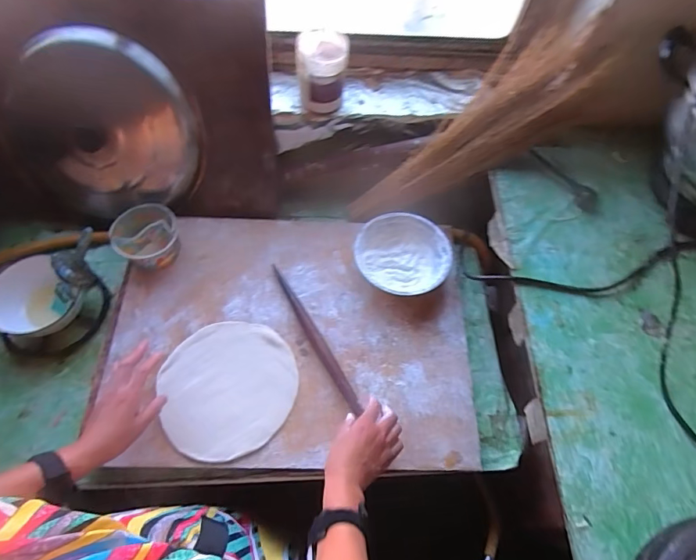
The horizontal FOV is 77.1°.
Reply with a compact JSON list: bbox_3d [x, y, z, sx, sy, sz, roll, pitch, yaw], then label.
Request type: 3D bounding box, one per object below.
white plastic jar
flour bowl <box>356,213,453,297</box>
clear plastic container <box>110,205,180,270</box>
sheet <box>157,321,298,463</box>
[{"bbox_3d":[-0.043,-0.363,0.774,0.090,0.120,0.084,0,62,-1],"label":"white plastic jar"},{"bbox_3d":[0.097,-0.038,0.785,0.164,0.049,0.156,1,62,-1],"label":"flour bowl"},{"bbox_3d":[-0.351,-0.073,0.769,0.106,0.062,0.095,-28,66,-15],"label":"clear plastic container"},{"bbox_3d":[-0.188,0.165,0.688,0.201,0.007,0.209,2,61,-4],"label":"sheet"}]

